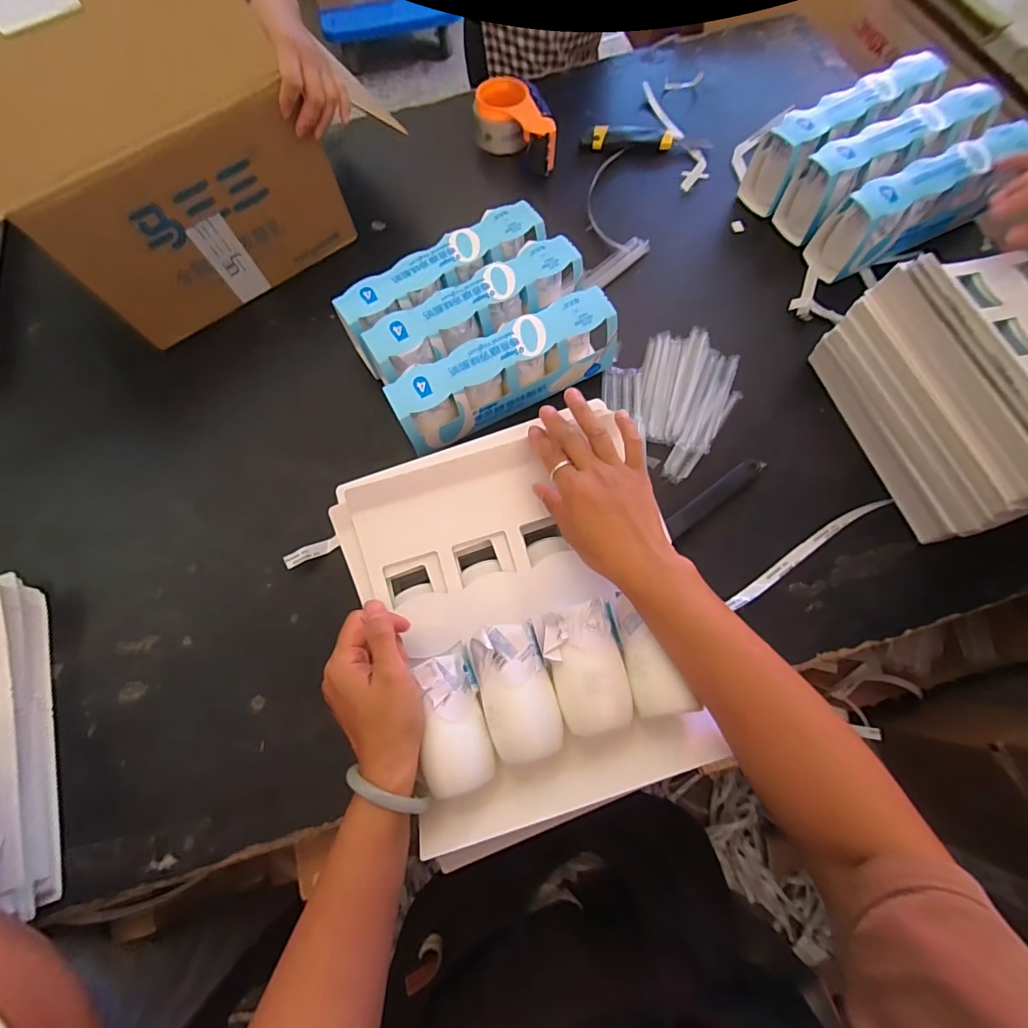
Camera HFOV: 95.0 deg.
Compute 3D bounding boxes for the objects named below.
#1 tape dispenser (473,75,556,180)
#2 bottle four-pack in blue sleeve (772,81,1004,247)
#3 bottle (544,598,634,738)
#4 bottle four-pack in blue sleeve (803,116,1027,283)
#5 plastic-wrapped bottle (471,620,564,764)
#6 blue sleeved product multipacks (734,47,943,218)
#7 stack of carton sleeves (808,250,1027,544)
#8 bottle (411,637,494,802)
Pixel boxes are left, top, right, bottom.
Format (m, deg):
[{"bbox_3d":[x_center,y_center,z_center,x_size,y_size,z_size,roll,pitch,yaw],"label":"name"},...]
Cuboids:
[{"bbox_3d":[0.011,-0.592,0.715,0.149,0.058,0.081,29,76,9],"label":"tape dispenser"},{"bbox_3d":[0.504,-0.471,0.643,0.256,0.104,0.081,-26,75,-6],"label":"bottle four-pack in blue sleeve"},{"bbox_3d":[0.059,0.123,0.381,0.057,0.048,0.094,-17,72,-3],"label":"bottle"},{"bbox_3d":[0.534,-0.409,0.622,0.257,0.115,0.075,-25,74,-6],"label":"bottle four-pack in blue sleeve"},{"bbox_3d":[0.003,0.135,0.375,0.058,0.053,0.091,-17,72,-3],"label":"plastic-wrapped bottle"},{"bbox_3d":[0.459,-0.535,0.668,0.259,0.102,0.075,-29,75,-7],"label":"blue sleeved product multipacks"},{"bbox_3d":[0.578,-0.160,0.531,0.338,0.160,0.273,-19,74,-4],"label":"stack of carton sleeves"},{"bbox_3d":[-0.047,0.162,0.374,0.049,0.050,0.100,-12,72,-2],"label":"bottle"}]

